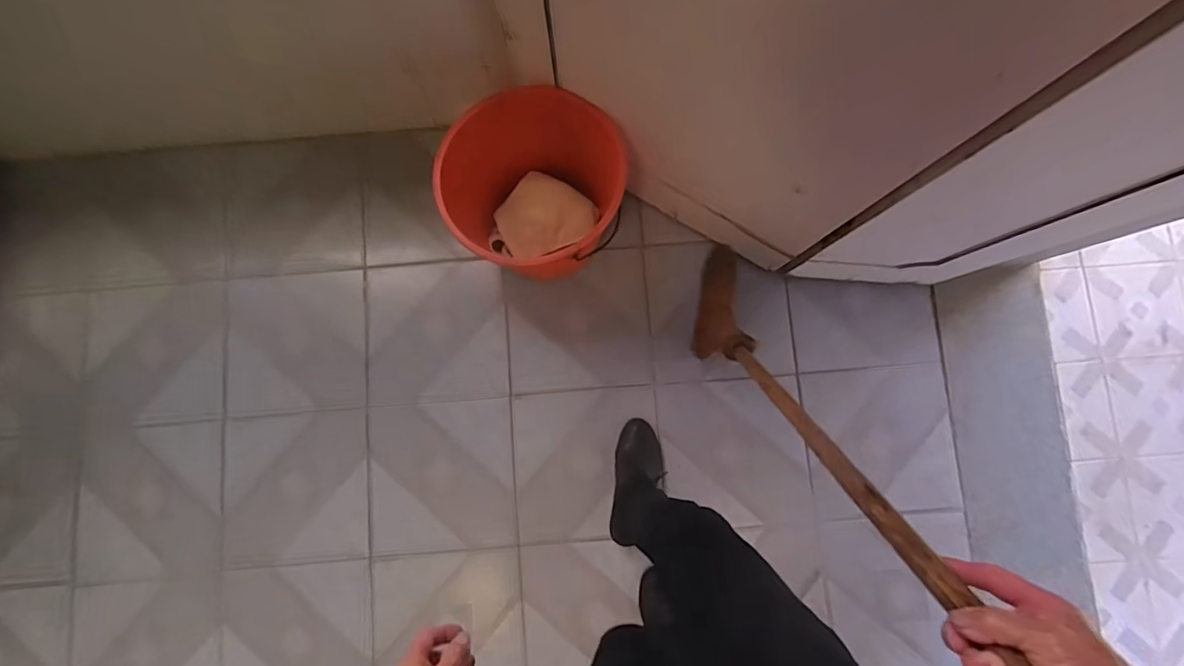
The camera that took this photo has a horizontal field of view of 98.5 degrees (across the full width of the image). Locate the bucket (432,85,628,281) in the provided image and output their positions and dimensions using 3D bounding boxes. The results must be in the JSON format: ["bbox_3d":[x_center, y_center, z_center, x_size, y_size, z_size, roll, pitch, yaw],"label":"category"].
[{"bbox_3d":[-0.106,-0.243,0.978,0.302,0.290,0.279,0,85,-3],"label":"bucket"}]

